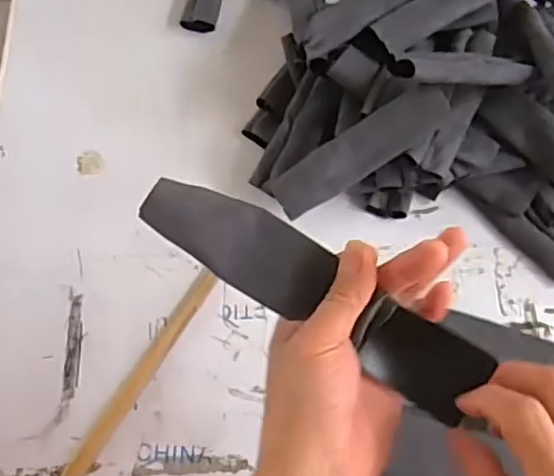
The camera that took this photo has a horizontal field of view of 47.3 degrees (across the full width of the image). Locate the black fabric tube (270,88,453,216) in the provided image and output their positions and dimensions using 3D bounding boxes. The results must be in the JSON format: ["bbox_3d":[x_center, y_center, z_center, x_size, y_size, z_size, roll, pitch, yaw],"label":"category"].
[{"bbox_3d":[0.066,-0.067,0.498,0.147,0.017,0.039,-33,104,8],"label":"black fabric tube"}]

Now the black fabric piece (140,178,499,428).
[{"bbox_3d":[0.020,0.026,0.334,0.192,0.022,0.041,32,67,3],"label":"black fabric piece"}]

